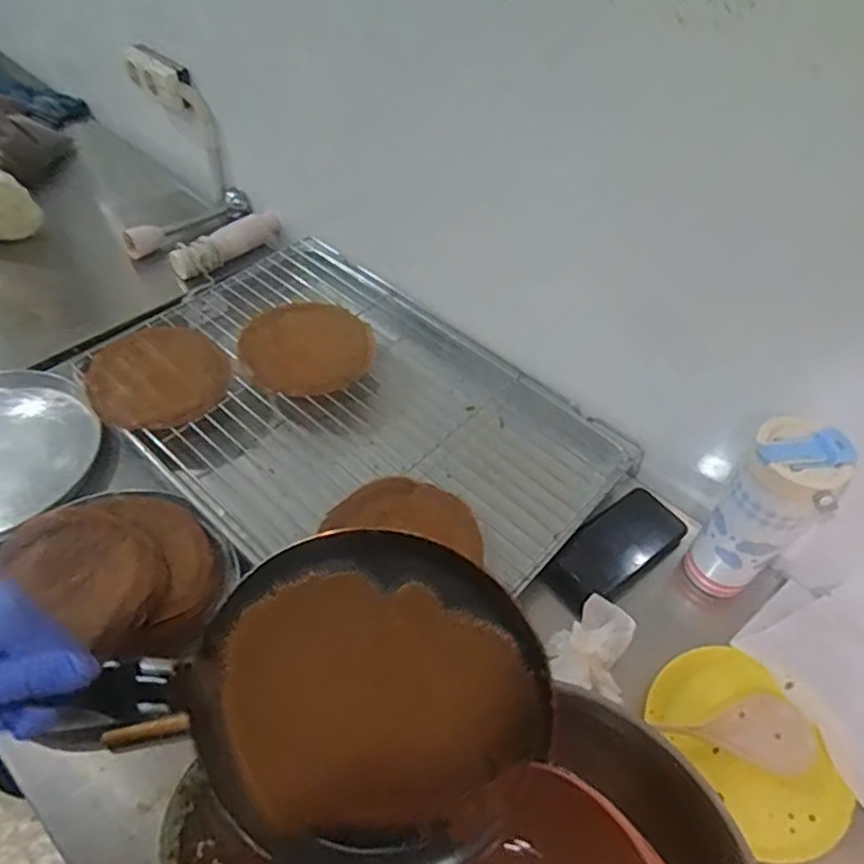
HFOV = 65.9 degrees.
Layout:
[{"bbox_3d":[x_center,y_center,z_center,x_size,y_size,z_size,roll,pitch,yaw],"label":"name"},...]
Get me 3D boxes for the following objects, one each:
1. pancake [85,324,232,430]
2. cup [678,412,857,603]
[{"bbox_3d":[-0.345,-0.071,0.833,0.156,0.015,0.170,-2,60,3],"label":"pancake"},{"bbox_3d":[0.320,0.088,0.669,0.080,0.232,0.074,33,55,22],"label":"cup"}]

